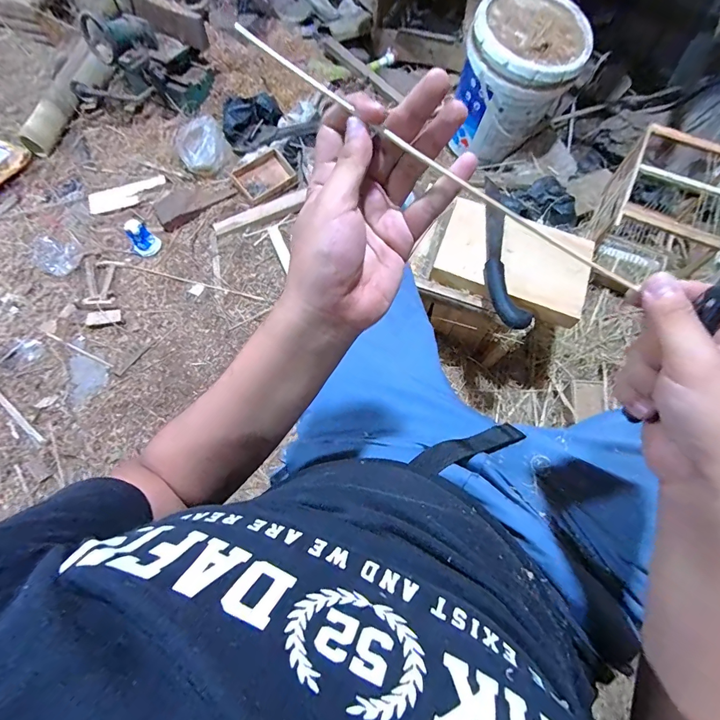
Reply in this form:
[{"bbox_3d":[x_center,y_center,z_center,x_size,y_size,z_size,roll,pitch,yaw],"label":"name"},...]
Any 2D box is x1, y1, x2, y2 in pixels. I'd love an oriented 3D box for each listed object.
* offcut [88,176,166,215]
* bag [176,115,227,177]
[{"bbox_3d":[-0.682,-0.482,1.156,0.217,0.012,0.084,-14,65,-8],"label":"offcut"},{"bbox_3d":[-0.476,-0.649,1.184,0.151,0.070,0.161,-21,66,-11],"label":"bag"}]

